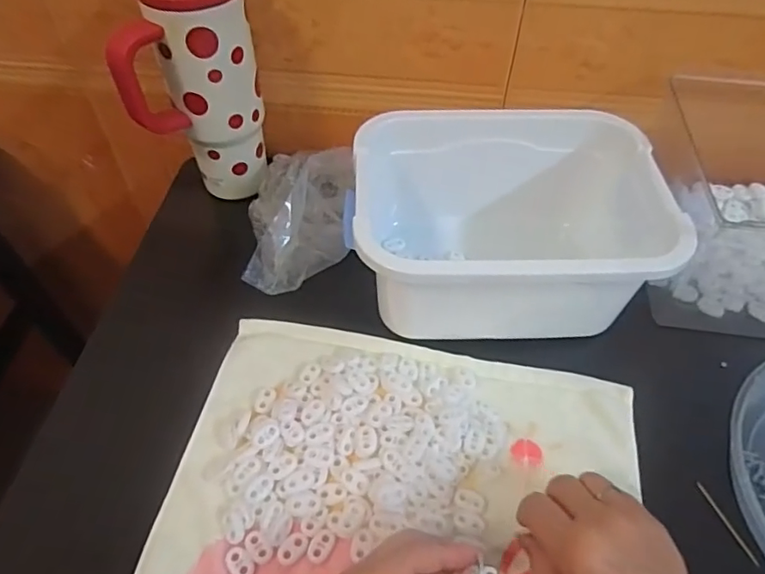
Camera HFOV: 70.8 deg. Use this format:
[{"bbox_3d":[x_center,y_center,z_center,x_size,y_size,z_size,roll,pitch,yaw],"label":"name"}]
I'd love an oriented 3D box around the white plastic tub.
[{"bbox_3d":[0.100,-0.048,0.477,0.243,0.128,0.180,0,52,-1],"label":"white plastic tub"}]

